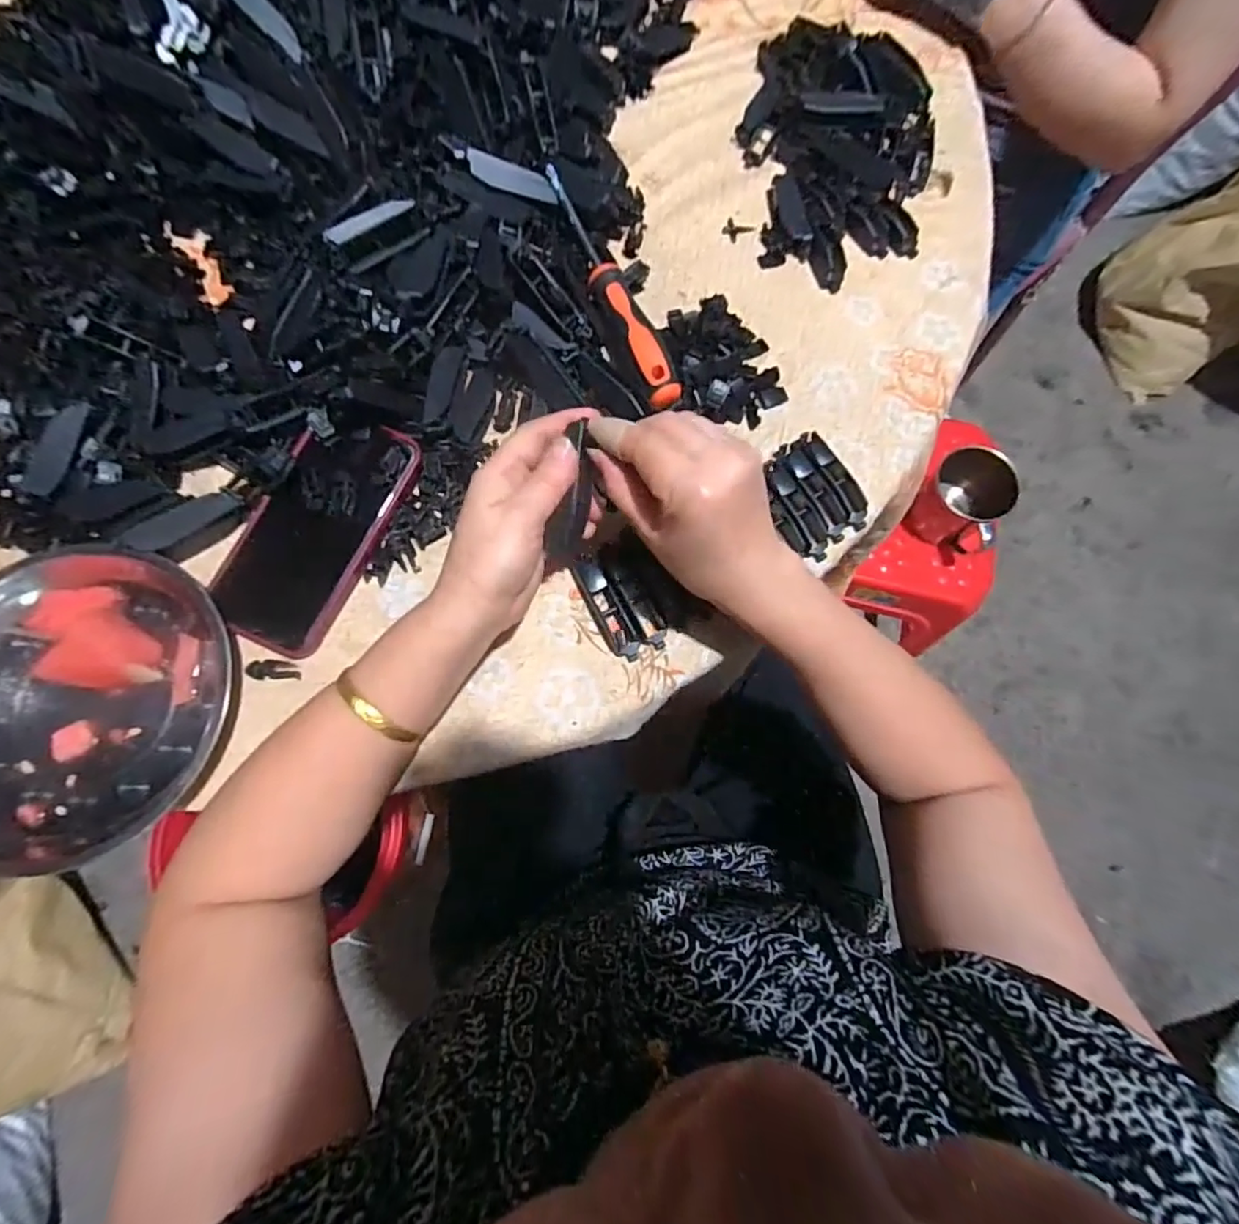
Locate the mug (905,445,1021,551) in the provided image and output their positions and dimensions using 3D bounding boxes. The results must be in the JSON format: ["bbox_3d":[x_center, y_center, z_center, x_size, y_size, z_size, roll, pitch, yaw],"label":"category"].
[{"bbox_3d":[0.418,-0.136,0.698,0.101,0.082,0.102,39,79,8],"label":"mug"}]

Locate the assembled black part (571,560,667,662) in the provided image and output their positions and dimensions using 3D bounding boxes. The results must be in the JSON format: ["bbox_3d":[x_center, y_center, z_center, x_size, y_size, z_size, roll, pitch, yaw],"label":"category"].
[{"bbox_3d":[0.000,-0.006,0.376,0.038,0.017,0.072,-29,78,-7],"label":"assembled black part"}]

